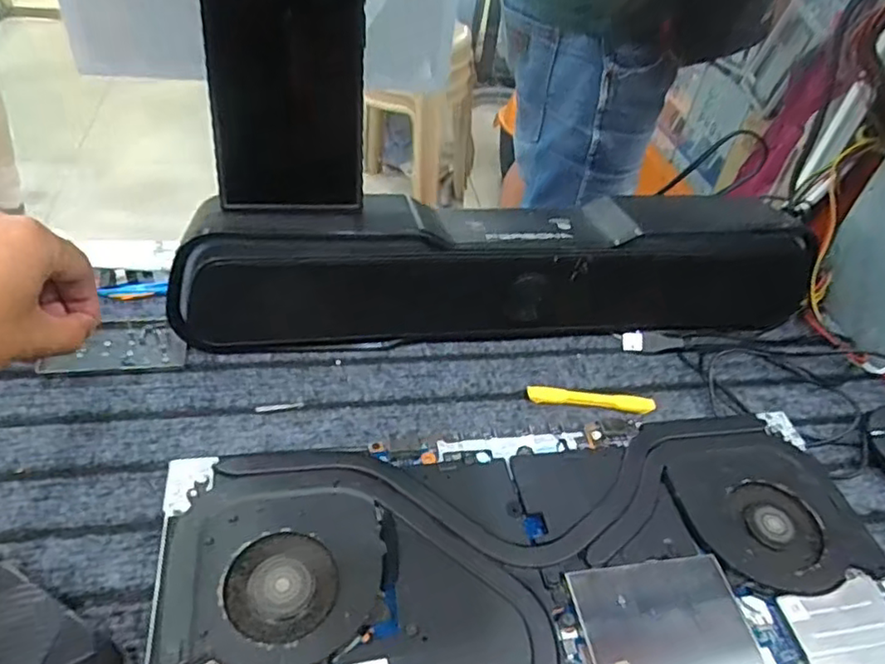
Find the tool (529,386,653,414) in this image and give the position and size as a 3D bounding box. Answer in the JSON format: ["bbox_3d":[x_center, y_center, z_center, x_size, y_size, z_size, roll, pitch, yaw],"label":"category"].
[{"bbox_3d":[0.094,0.042,0.399,0.080,0.006,0.013,8,43,-2],"label":"tool"}]

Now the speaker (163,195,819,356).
[{"bbox_3d":[0.052,-0.037,0.426,0.430,0.088,0.079,0,45,-10],"label":"speaker"}]

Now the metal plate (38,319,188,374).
[{"bbox_3d":[-0.199,0.007,0.391,0.077,0.004,0.040,-2,48,-14],"label":"metal plate"}]

